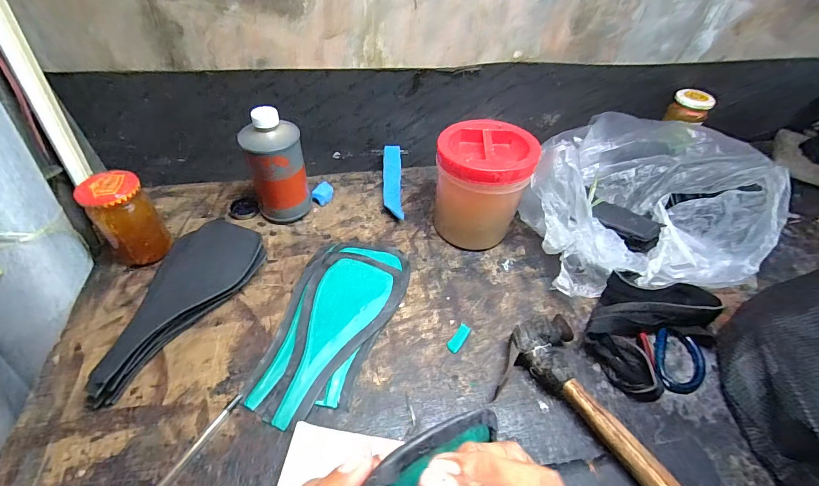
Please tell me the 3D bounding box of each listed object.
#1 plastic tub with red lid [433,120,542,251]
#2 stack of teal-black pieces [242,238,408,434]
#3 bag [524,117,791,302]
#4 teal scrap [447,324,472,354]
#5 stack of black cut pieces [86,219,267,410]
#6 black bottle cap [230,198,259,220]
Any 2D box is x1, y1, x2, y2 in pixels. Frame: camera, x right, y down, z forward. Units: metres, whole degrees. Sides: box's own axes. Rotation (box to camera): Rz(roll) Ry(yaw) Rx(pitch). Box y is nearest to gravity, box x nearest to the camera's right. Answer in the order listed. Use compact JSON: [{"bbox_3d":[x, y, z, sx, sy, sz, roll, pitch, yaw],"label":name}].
[{"bbox_3d":[0.094,-0.074,0.505,0.114,0.146,0.114,2,47,-2],"label":"plastic tub with red lid"},{"bbox_3d":[-0.081,0.084,0.431,0.123,0.020,0.240,11,47,6],"label":"stack of teal-black pieces"},{"bbox_3d":[0.329,-0.066,0.522,0.317,0.130,0.337,14,48,9],"label":"bag"},{"bbox_3d":[0.057,0.108,0.428,0.013,0.004,0.039,30,52,22],"label":"teal scrap"},{"bbox_3d":[-0.263,0.063,0.418,0.090,0.049,0.220,22,49,16],"label":"stack of black cut pieces"},{"bbox_3d":[-0.244,-0.050,0.552,0.039,0.011,0.036,2,47,-2],"label":"black bottle cap"}]

